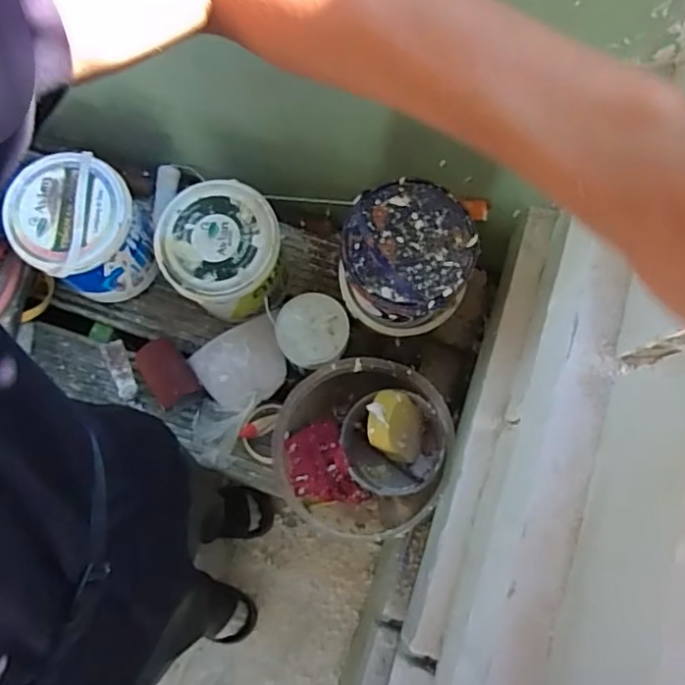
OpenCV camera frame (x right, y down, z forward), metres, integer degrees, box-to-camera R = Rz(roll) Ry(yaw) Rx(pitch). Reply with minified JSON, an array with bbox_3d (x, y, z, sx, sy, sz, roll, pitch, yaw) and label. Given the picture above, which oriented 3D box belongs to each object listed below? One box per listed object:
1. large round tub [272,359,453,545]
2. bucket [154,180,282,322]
[{"bbox_3d":[0.028,0.154,0.890,0.236,0.209,0.222,1,74,-2],"label":"large round tub"},{"bbox_3d":[-0.181,-0.125,0.953,0.173,0.179,0.169,1,74,-2],"label":"bucket"}]

